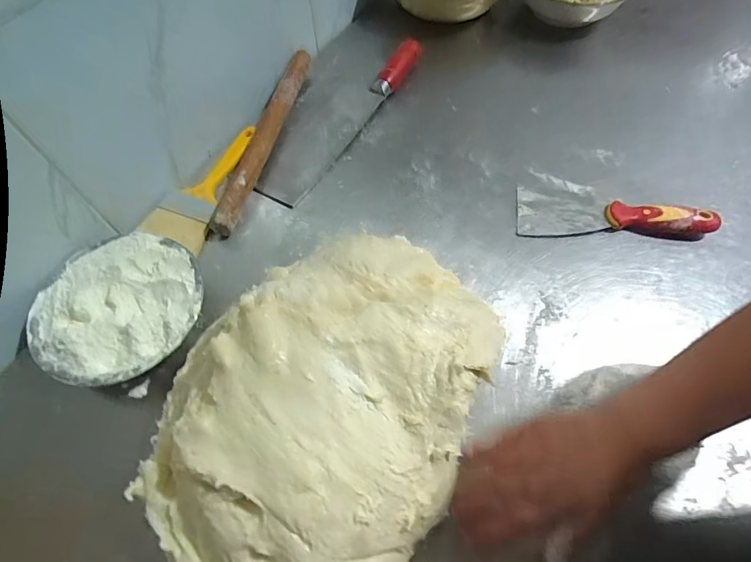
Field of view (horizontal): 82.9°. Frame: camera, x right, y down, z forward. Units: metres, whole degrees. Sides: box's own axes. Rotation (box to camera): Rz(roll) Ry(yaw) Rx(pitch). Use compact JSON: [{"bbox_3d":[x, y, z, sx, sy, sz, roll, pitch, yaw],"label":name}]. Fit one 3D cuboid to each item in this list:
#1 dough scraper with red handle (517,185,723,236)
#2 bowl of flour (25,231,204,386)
[{"bbox_3d":[0.259,-0.079,0.467,0.199,0.025,0.065,3,60,5],"label":"dough scraper with red handle"},{"bbox_3d":[-0.240,0.028,0.408,0.147,0.042,0.148,0,61,1],"label":"bowl of flour"}]

